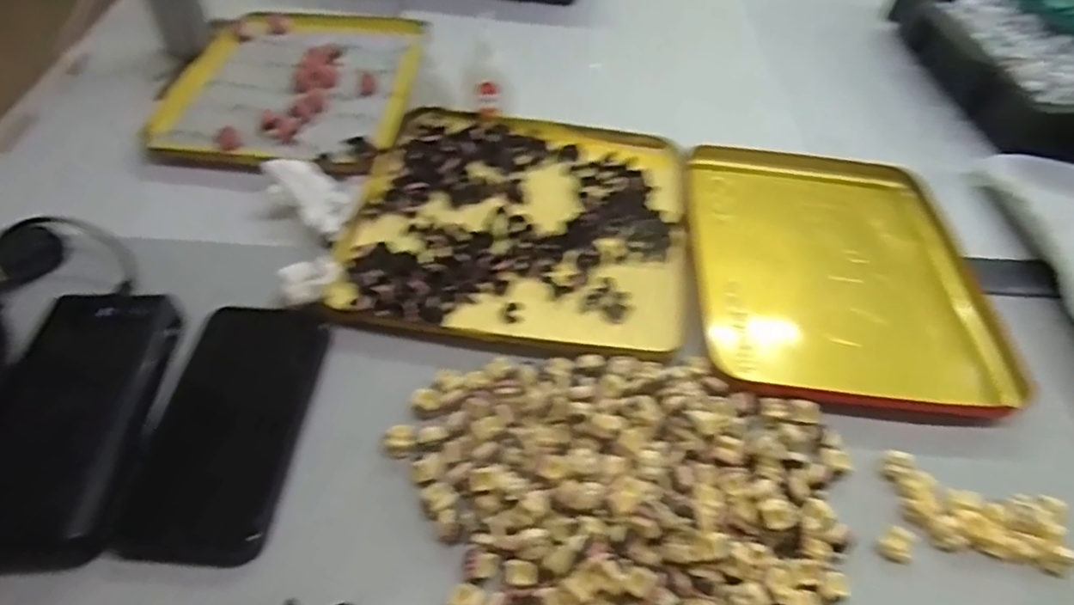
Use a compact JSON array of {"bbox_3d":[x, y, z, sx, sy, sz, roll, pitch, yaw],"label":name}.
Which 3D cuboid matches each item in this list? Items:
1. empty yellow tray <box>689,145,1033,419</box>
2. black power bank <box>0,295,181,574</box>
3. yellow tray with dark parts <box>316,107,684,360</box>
[{"bbox_3d":[0.216,-0.027,0.478,0.196,0.026,0.244,4,49,0],"label":"empty yellow tray"},{"bbox_3d":[-0.243,0.058,0.343,0.076,0.025,0.157,2,49,-2],"label":"black power bank"},{"bbox_3d":[-0.011,-0.068,0.486,0.237,0.017,0.238,6,49,2],"label":"yellow tray with dark parts"}]

